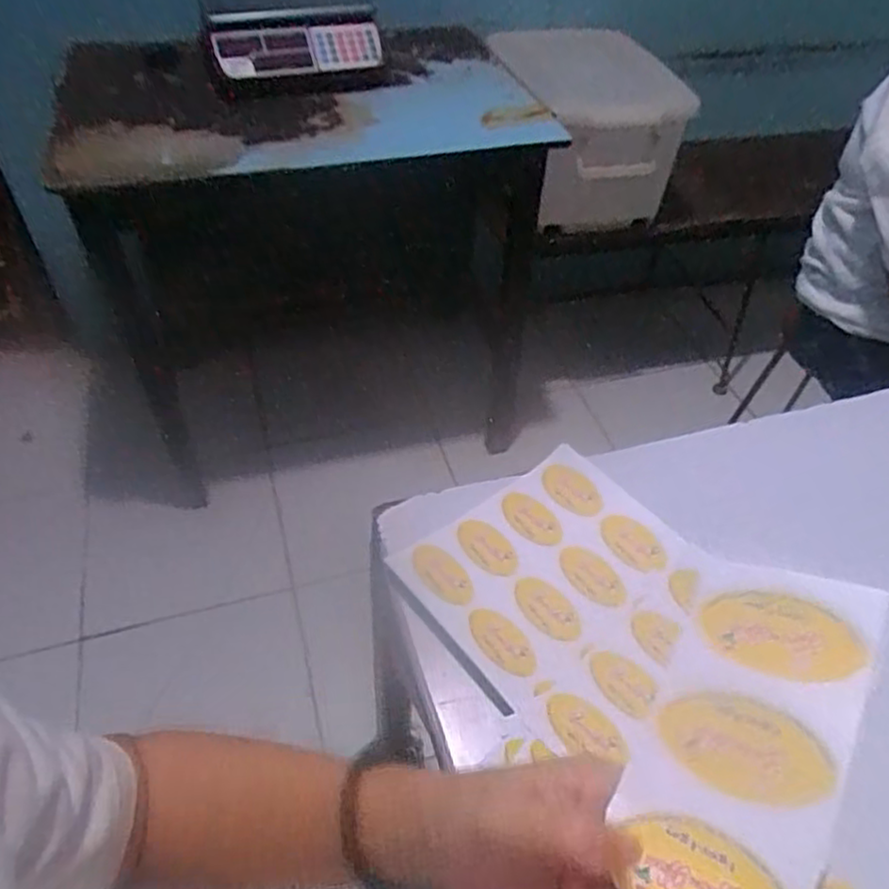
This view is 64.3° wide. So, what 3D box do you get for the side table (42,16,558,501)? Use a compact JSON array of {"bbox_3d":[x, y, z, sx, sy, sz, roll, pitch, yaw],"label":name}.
[{"bbox_3d":[-0.245,-0.360,1.460,0.877,0.782,0.512,-15,47,-15],"label":"side table"}]

